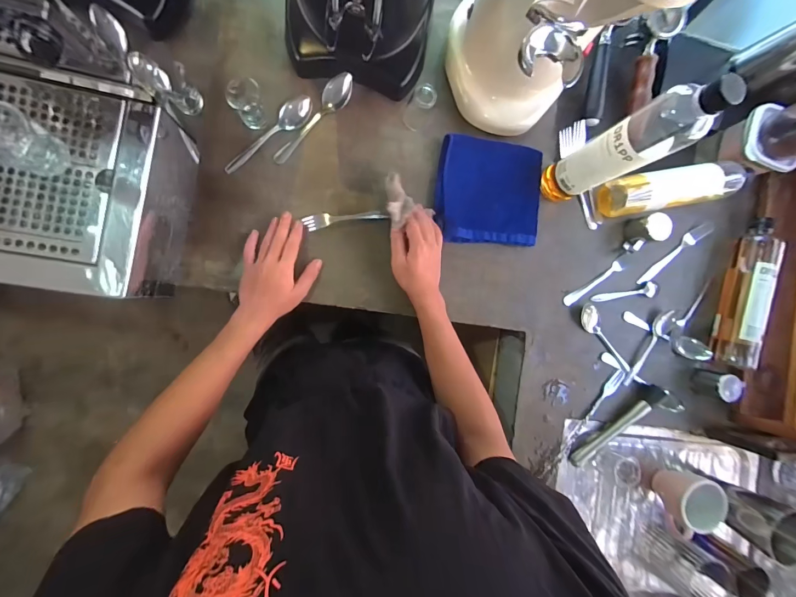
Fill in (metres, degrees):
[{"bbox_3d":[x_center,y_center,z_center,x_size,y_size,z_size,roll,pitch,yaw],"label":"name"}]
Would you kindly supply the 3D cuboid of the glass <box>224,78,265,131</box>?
[{"bbox_3d":[-0.217,-0.282,0.490,0.043,0.053,0.041,-21,95,-7],"label":"glass"}]

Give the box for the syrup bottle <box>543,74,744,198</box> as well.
[{"bbox_3d":[0.297,-0.198,0.448,0.058,0.266,0.068,-23,95,-7],"label":"syrup bottle"}]

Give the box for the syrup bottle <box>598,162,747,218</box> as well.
[{"bbox_3d":[0.486,-0.197,0.597,0.262,0.058,0.067,-13,94,-8],"label":"syrup bottle"}]

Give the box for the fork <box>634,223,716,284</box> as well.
[{"bbox_3d":[0.517,-0.087,0.629,0.175,0.013,0.021,-37,97,-5],"label":"fork"}]

